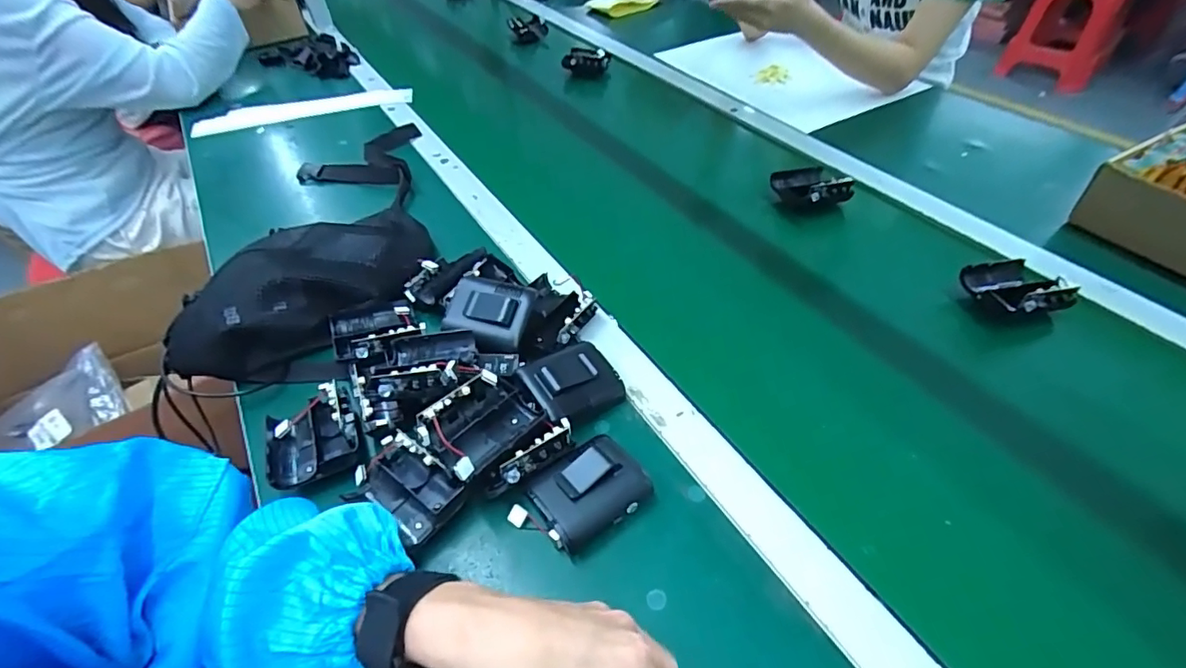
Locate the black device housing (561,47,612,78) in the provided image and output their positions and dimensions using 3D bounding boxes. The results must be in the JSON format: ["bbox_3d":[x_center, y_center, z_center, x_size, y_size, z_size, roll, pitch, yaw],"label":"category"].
[{"bbox_3d":[-0.011,-0.486,0.982,0.086,0.058,0.034,-7,47,-2],"label":"black device housing"}]

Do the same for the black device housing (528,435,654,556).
[{"bbox_3d":[-0.003,0.114,0.406,0.081,0.033,0.064,-28,51,-22],"label":"black device housing"}]

